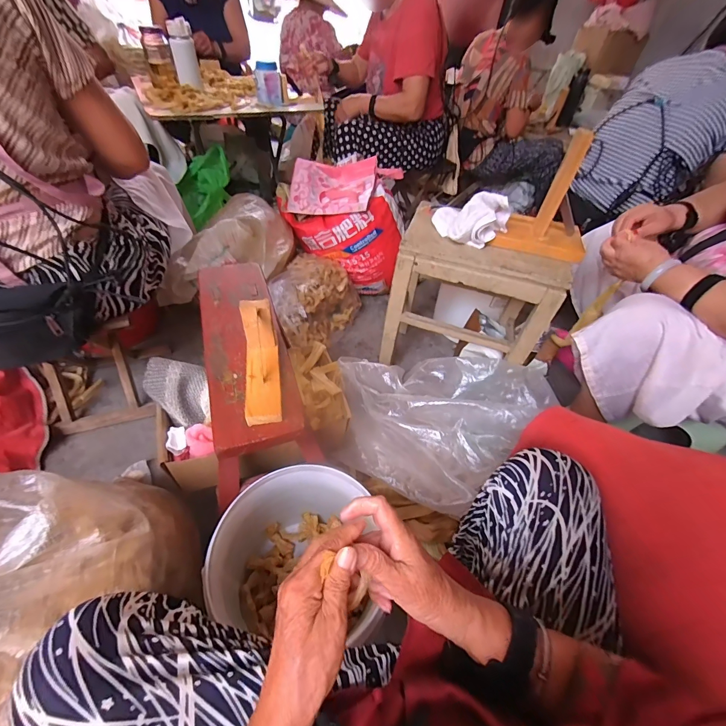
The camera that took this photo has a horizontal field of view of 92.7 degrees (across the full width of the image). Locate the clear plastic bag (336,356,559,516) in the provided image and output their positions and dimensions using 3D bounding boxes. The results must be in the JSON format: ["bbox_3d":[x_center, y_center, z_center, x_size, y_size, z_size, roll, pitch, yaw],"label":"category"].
[{"bbox_3d":[0.197,0.139,0.800,0.493,0.139,0.369,3,47,-4],"label":"clear plastic bag"}]

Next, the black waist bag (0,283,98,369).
[{"bbox_3d":[-0.590,-0.058,0.594,0.228,0.142,0.112,-11,50,-16],"label":"black waist bag"}]

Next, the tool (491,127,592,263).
[{"bbox_3d":[0.410,-0.333,0.716,0.193,0.215,0.125,30,51,19],"label":"tool"}]

